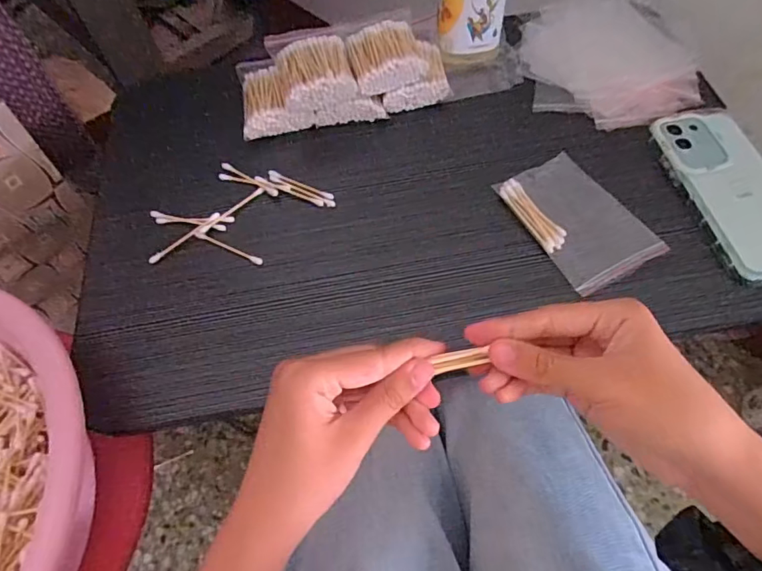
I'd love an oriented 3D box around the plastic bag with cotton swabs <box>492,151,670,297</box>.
[{"bbox_3d":[0.159,-0.054,0.407,0.075,0.013,0.117,-26,62,-10],"label":"plastic bag with cotton swabs"}]

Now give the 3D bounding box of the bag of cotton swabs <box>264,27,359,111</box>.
[{"bbox_3d":[-0.064,-0.204,0.473,0.072,0.033,0.090,-13,61,-3],"label":"bag of cotton swabs"}]

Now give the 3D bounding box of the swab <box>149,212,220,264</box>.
[{"bbox_3d":[-0.169,-0.041,0.433,0.069,0.009,0.009,-38,65,-16],"label":"swab"}]

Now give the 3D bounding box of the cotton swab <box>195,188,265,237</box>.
[{"bbox_3d":[-0.133,-0.065,0.443,0.070,0.008,0.008,-39,65,-16],"label":"cotton swab"}]

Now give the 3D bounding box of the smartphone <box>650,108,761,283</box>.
[{"bbox_3d":[0.287,-0.079,0.405,0.075,0.012,0.165,-13,61,-3],"label":"smartphone"}]

